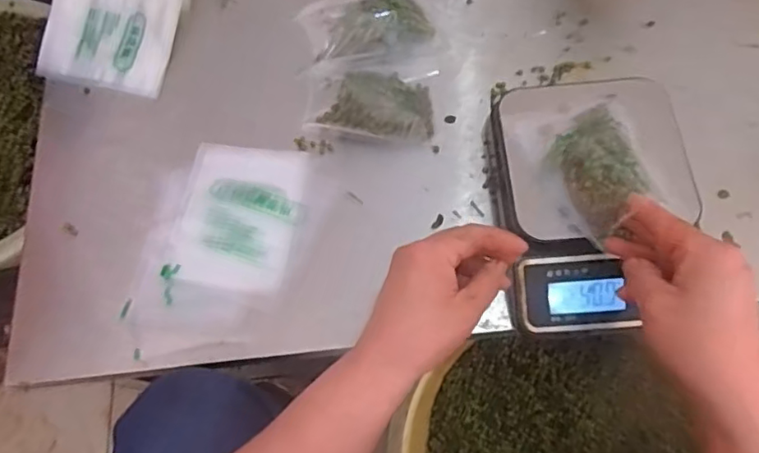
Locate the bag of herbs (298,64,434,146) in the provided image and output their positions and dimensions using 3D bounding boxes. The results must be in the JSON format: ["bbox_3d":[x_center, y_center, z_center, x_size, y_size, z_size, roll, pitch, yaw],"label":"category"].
[{"bbox_3d":[-0.008,-0.119,0.560,0.121,0.034,0.077,1,69,3],"label":"bag of herbs"}]

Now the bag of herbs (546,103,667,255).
[{"bbox_3d":[0.169,-0.047,0.456,0.060,0.037,0.118,-7,68,0],"label":"bag of herbs"}]

